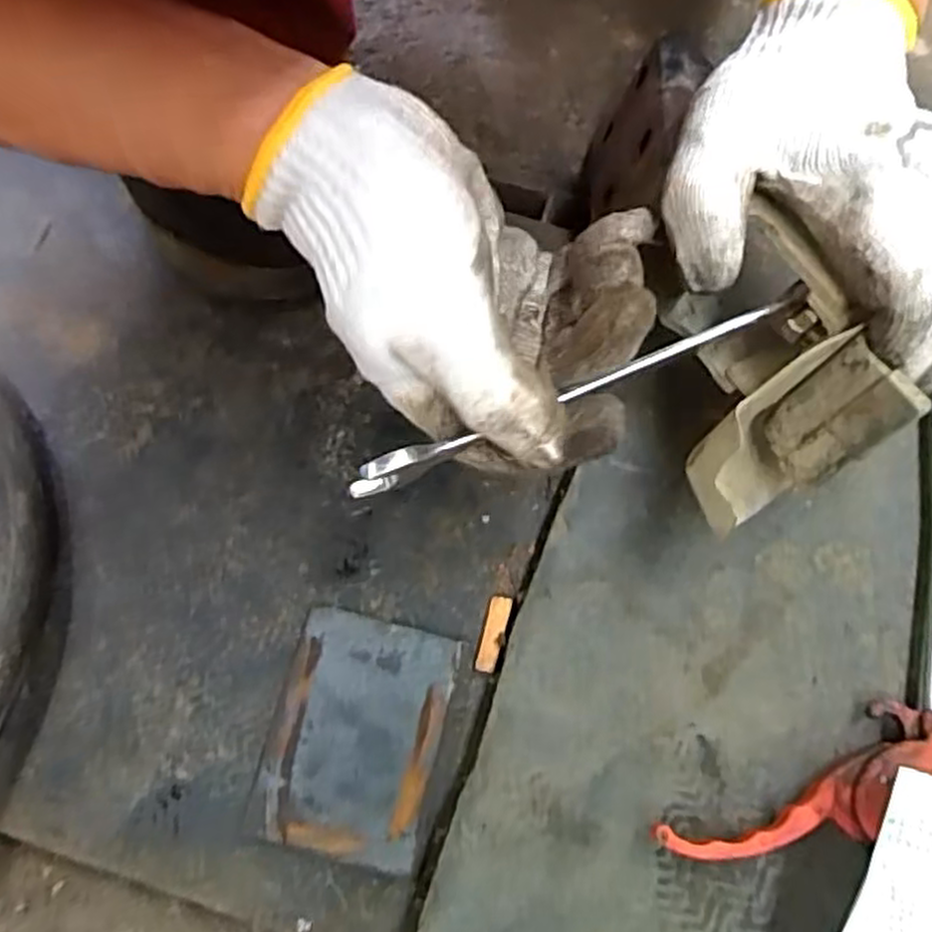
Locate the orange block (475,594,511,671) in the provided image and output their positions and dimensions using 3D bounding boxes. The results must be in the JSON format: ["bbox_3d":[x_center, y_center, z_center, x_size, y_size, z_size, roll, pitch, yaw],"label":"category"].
[{"bbox_3d":[0.012,0.076,0.355,0.009,0.005,0.034,15,71,5],"label":"orange block"}]

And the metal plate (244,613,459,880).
[{"bbox_3d":[-0.047,0.115,0.338,0.070,0.004,0.096,13,72,4],"label":"metal plate"}]

